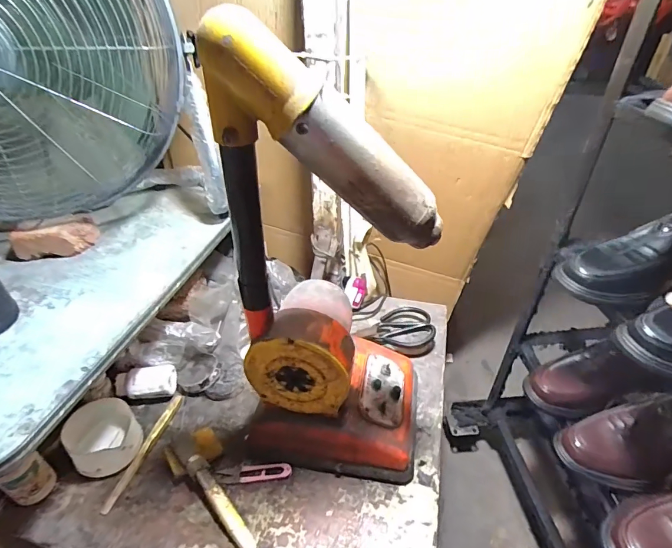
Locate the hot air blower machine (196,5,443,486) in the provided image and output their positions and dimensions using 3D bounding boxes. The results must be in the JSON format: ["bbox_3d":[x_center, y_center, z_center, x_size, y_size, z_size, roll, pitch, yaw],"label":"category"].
[{"bbox_3d":[0.002,0.021,0.459,0.226,0.518,0.166,7,39,9],"label":"hot air blower machine"}]

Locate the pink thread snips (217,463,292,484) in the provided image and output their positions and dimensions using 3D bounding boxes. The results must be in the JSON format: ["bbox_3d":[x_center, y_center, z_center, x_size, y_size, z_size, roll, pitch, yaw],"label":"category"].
[{"bbox_3d":[-0.114,0.279,0.558,0.101,0.012,0.025,-3,38,-4],"label":"pink thread snips"}]

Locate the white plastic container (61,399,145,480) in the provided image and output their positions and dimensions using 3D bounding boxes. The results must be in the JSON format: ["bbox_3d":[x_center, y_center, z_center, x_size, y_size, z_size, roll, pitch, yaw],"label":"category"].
[{"bbox_3d":[-0.335,0.236,0.572,0.094,0.059,0.087,0,38,0],"label":"white plastic container"}]

